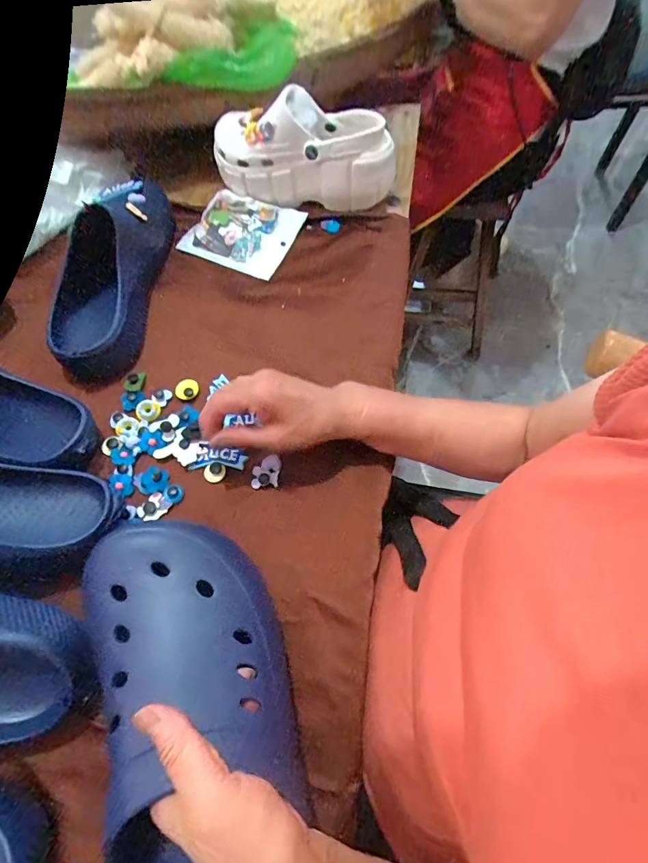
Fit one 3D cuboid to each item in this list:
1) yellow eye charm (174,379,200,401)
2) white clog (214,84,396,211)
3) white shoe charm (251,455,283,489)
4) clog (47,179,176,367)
[{"bbox_3d":[-0.146,-0.045,0.450,0.025,0.008,0.021,-33,66,-12],"label":"yellow eye charm"},{"bbox_3d":[-0.029,-0.359,0.539,0.235,0.120,0.080,8,63,6],"label":"white clog"},{"bbox_3d":[-0.054,0.039,0.402,0.028,0.012,0.030,-2,63,3],"label":"white shoe charm"},{"bbox_3d":[-0.249,-0.204,0.490,0.084,0.095,0.259,-1,63,3],"label":"clog"}]

